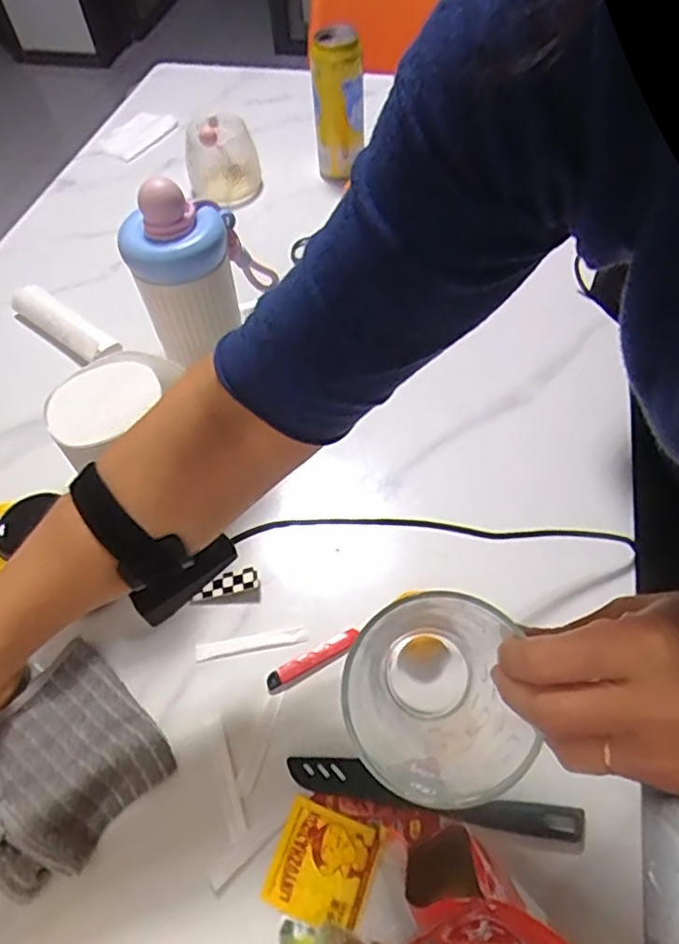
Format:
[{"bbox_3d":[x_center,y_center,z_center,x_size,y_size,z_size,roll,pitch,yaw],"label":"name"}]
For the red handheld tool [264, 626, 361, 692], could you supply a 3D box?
[{"bbox_3d":[-0.021,0.143,0.482,0.078,0.005,0.013,-27,58,-14],"label":"red handheld tool"}]

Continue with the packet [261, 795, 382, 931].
[{"bbox_3d":[-0.012,0.258,0.409,0.064,0.005,0.063,15,58,14],"label":"packet"}]

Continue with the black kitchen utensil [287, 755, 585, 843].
[{"bbox_3d":[0.062,0.221,0.426,0.196,0.007,0.024,8,56,9],"label":"black kitchen utensil"}]

